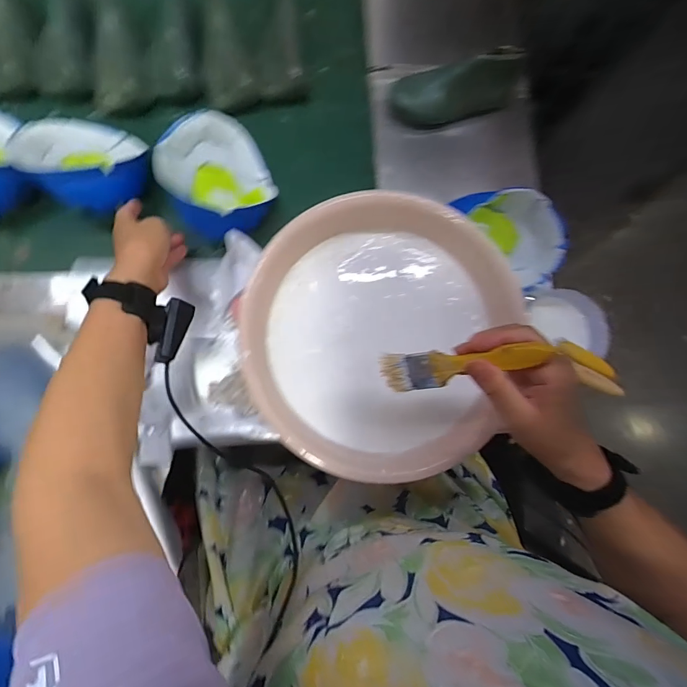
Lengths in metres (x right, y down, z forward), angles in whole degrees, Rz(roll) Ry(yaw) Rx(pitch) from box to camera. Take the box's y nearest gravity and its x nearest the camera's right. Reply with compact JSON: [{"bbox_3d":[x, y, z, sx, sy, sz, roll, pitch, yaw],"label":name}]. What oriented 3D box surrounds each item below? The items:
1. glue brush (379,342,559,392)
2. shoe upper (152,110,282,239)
[{"bbox_3d":[0.098,0.020,0.334,0.016,0.152,0.034,0,82,-48],"label":"glue brush"},{"bbox_3d":[-0.173,-0.235,0.524,0.136,0.074,0.183,-25,86,-7],"label":"shoe upper"}]

